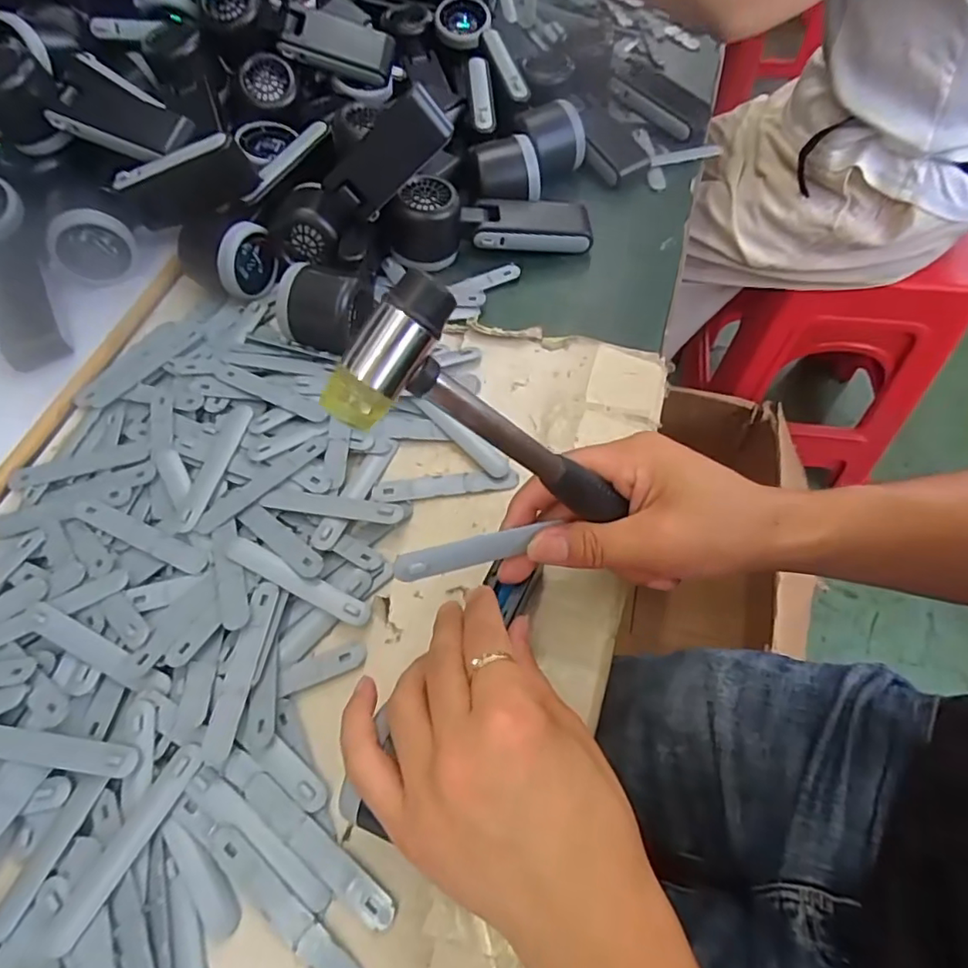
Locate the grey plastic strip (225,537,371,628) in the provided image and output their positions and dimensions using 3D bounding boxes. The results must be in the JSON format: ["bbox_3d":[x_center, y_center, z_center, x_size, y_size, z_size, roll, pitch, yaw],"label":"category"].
[{"bbox_3d":[-0.110,0.057,0.338,0.093,0.006,0.016,26,58,8],"label":"grey plastic strip"}]

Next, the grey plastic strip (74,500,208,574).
[{"bbox_3d":[-0.214,0.031,0.357,0.096,0.004,0.015,20,63,15],"label":"grey plastic strip"}]

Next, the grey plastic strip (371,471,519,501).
[{"bbox_3d":[-0.025,0.001,0.383,0.095,0.004,0.015,-5,67,-6],"label":"grey plastic strip"}]

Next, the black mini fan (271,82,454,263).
[{"bbox_3d":[-0.096,-0.234,0.437,0.164,0.047,0.056,-26,61,25],"label":"black mini fan"}]

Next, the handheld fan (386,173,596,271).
[{"bbox_3d":[0.004,-0.220,0.476,0.167,0.050,0.051,-6,62,-3],"label":"handheld fan"}]

